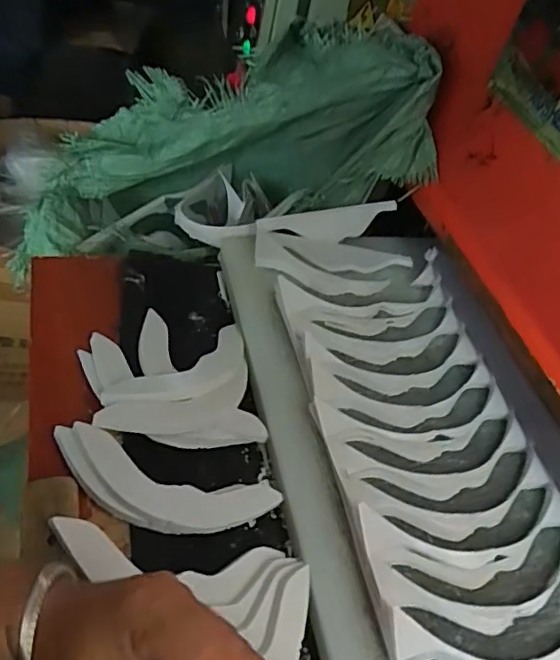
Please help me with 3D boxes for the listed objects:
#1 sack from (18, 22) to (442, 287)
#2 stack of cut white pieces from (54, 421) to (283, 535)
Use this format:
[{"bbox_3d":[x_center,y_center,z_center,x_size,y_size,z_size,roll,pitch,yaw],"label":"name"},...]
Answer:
[{"bbox_3d":[-0.071,-0.225,0.797,0.549,0.248,0.186,-15,49,4],"label":"sack"},{"bbox_3d":[-0.100,0.136,0.502,0.198,0.021,0.063,20,48,-7],"label":"stack of cut white pieces"}]

